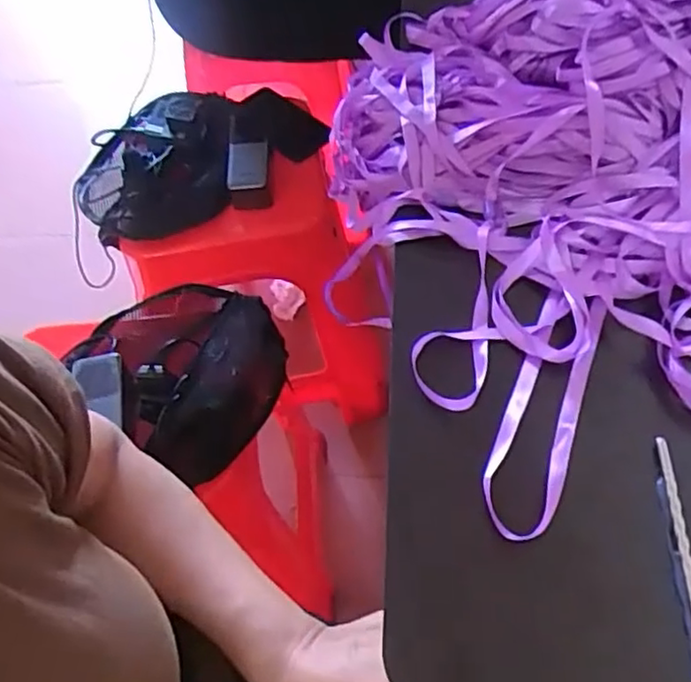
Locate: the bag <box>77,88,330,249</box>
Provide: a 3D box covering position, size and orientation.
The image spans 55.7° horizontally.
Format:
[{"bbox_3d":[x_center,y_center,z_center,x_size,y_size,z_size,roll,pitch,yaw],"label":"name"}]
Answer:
[{"bbox_3d":[-0.207,-0.277,0.917,0.353,0.081,0.259,-27,58,-11],"label":"bag"}]

